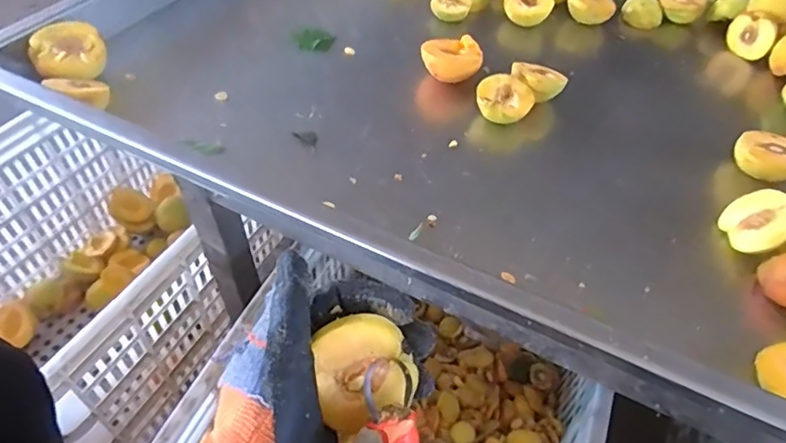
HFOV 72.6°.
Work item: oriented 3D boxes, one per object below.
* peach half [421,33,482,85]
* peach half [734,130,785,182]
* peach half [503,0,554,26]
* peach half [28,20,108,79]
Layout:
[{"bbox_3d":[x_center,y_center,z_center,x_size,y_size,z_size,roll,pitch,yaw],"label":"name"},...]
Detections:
[{"bbox_3d":[0.068,-0.192,0.633,0.072,0.033,0.059,6,48,0],"label":"peach half"},{"bbox_3d":[0.379,-0.065,0.539,0.062,0.026,0.053,29,53,20],"label":"peach half"},{"bbox_3d":[0.181,-0.288,0.716,0.061,0.034,0.045,13,50,7],"label":"peach half"},{"bbox_3d":[-0.352,-0.180,0.583,0.069,0.038,0.068,3,68,-20],"label":"peach half"}]

